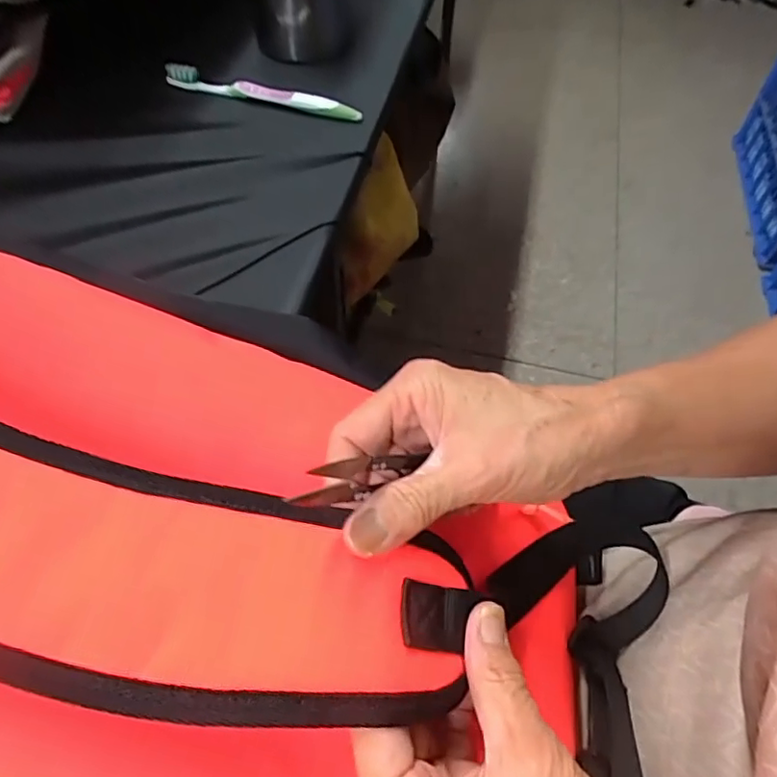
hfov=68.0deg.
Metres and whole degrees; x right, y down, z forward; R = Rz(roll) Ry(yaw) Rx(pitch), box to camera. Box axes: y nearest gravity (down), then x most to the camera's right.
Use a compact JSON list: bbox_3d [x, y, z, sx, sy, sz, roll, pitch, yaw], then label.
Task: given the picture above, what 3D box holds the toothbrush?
[{"bbox_3d":[-0.116,-0.270,0.530,0.188,0.027,0.010,14,57,6],"label":"toothbrush"}]

